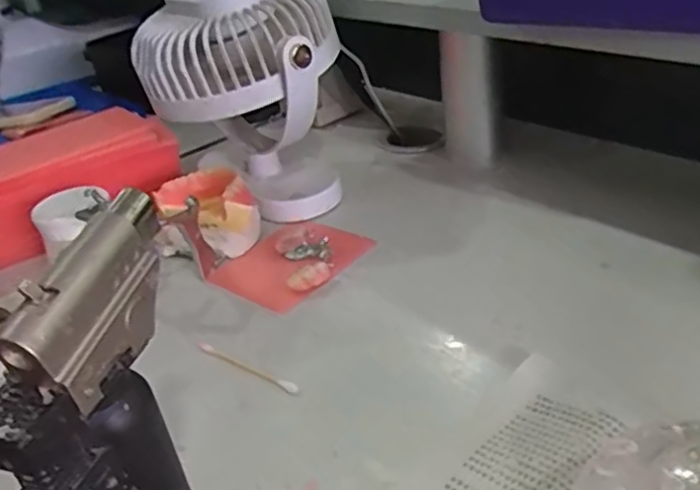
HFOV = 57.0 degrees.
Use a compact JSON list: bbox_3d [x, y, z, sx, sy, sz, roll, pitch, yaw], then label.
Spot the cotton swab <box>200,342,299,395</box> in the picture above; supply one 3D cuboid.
[{"bbox_3d":[-0.056,0.065,0.346,0.072,0.005,0.005,18,40,36],"label":"cotton swab"}]

